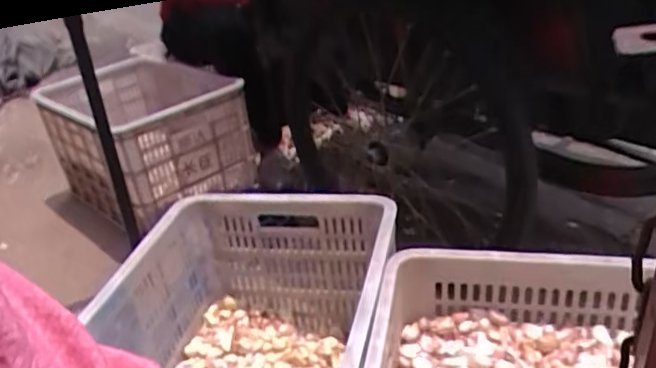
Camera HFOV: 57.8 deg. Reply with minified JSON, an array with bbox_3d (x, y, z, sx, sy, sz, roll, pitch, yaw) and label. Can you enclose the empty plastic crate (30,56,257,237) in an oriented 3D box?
[{"bbox_3d":[-0.534,-0.152,1.676,0.379,0.280,0.659,-29,36,-33],"label":"empty plastic crate"}]

